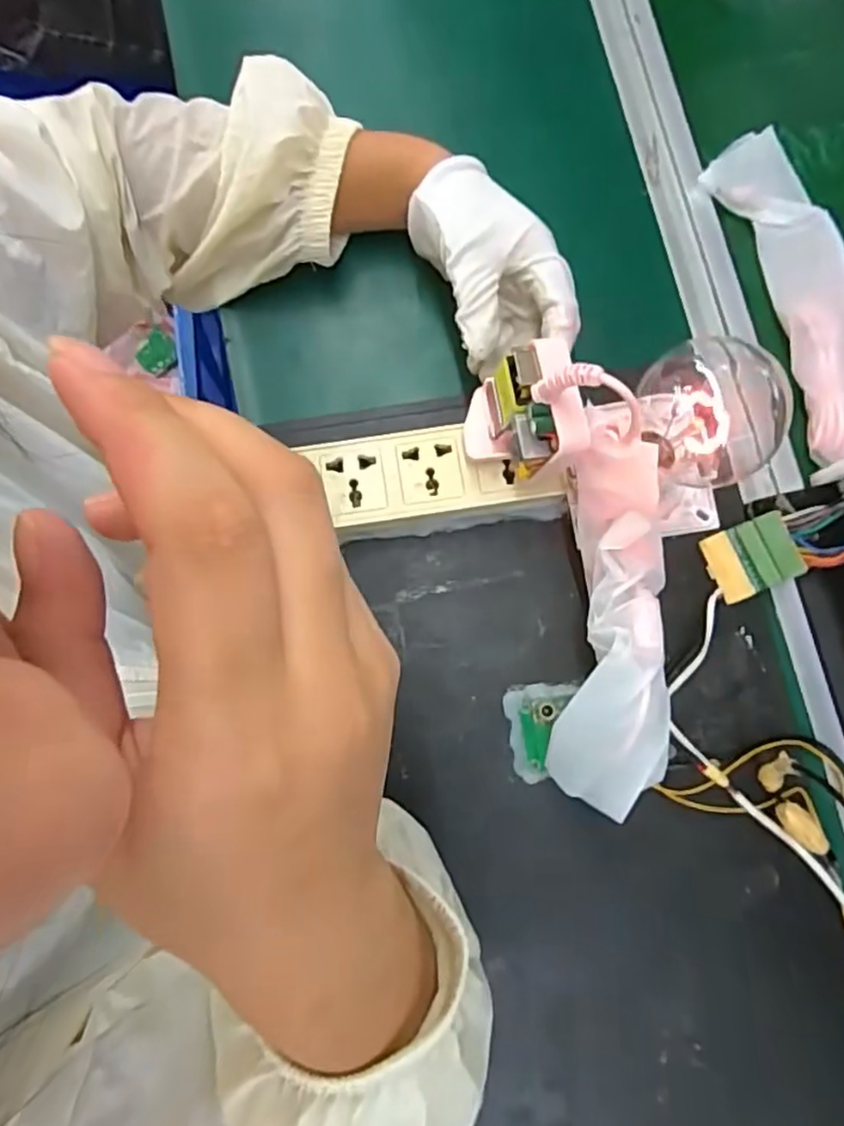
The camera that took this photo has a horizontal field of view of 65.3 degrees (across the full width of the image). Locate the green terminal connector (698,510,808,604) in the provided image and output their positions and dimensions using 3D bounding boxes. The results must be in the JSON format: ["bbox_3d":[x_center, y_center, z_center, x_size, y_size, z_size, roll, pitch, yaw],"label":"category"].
[{"bbox_3d":[0.195,-0.003,0.390,0.046,0.010,0.041,-25,81,27],"label":"green terminal connector"}]

